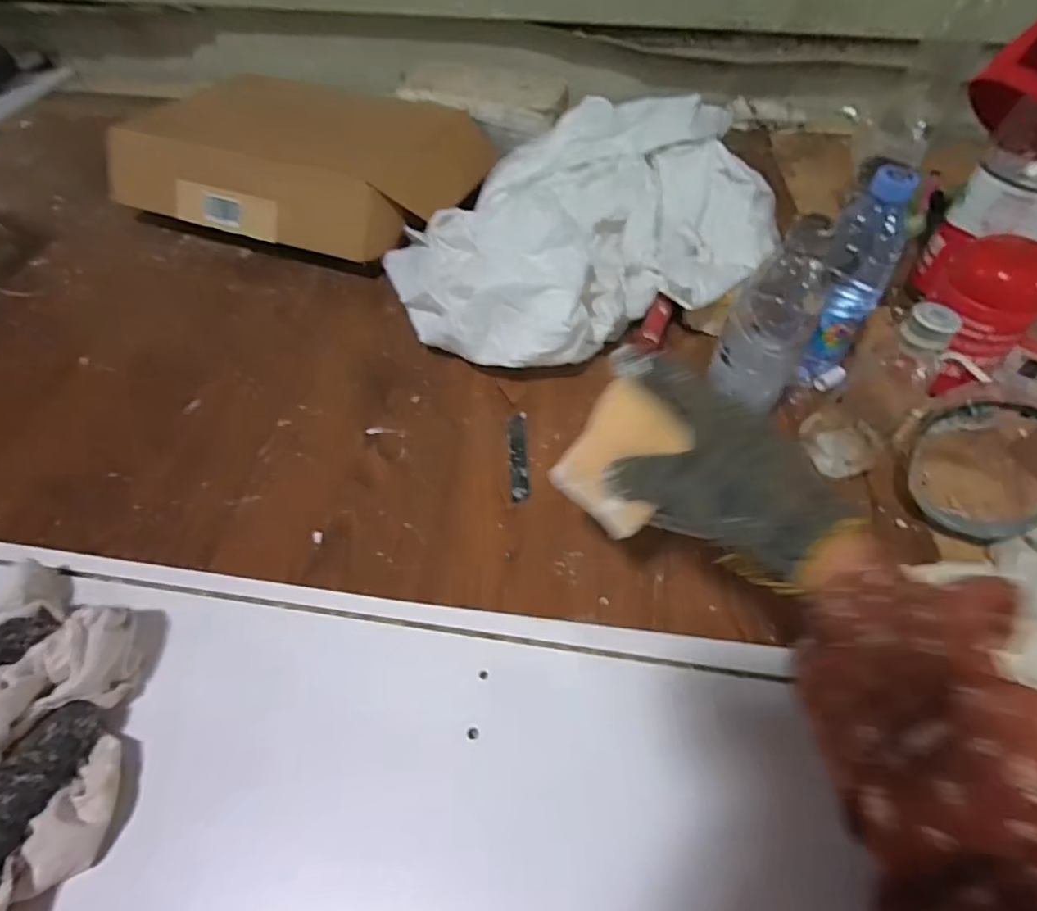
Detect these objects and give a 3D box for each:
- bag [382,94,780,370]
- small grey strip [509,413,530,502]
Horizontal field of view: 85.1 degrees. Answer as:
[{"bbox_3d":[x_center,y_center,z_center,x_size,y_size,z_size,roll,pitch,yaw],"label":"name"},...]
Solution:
[{"bbox_3d":[0.089,-0.246,0.627,0.428,0.142,0.273,-19,54,-16],"label":"bag"},{"bbox_3d":[0.000,-0.002,0.518,0.017,0.004,0.097,-1,51,-2],"label":"small grey strip"}]

